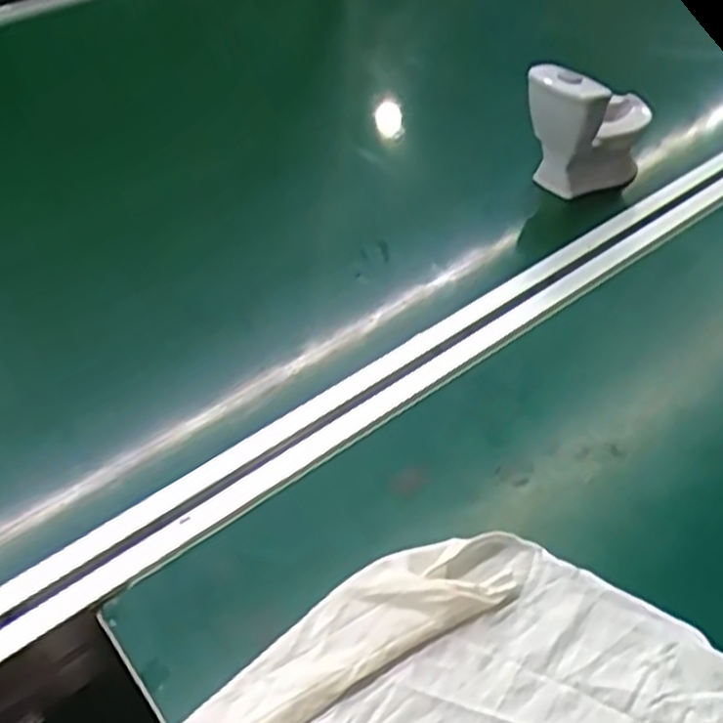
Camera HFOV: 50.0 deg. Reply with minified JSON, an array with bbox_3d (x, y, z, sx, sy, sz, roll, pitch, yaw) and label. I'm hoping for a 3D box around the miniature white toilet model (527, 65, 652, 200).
[{"bbox_3d":[0.187,-0.191,0.623,0.093,0.103,0.060,-27,37,-22],"label":"miniature white toilet model"}]

